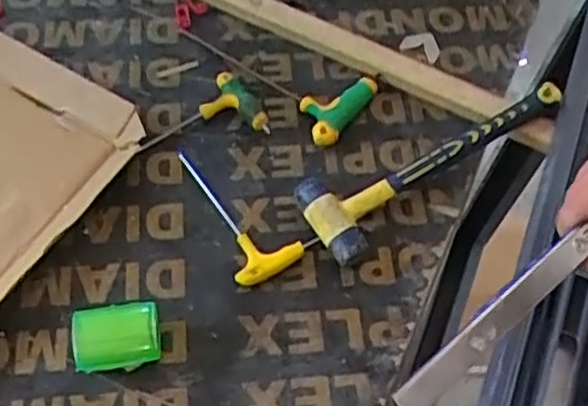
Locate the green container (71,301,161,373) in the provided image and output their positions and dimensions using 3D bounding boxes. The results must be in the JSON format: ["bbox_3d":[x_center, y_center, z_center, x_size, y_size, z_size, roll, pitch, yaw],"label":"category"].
[{"bbox_3d":[-0.132,0.102,0.561,0.064,0.037,0.047,-7,60,-6],"label":"green container"}]

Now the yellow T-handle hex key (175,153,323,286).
[{"bbox_3d":[-0.046,0.000,0.631,0.071,0.020,0.140,-28,65,-17],"label":"yellow T-handle hex key"}]

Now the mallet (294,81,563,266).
[{"bbox_3d":[0.119,-0.044,0.654,0.259,0.039,0.075,-33,66,-19],"label":"mallet"}]

